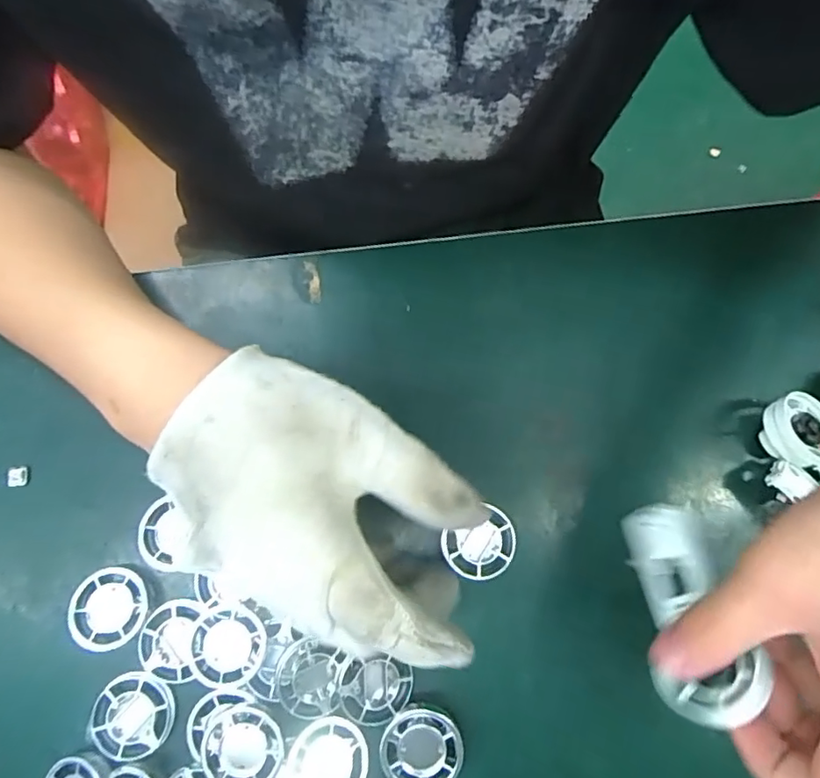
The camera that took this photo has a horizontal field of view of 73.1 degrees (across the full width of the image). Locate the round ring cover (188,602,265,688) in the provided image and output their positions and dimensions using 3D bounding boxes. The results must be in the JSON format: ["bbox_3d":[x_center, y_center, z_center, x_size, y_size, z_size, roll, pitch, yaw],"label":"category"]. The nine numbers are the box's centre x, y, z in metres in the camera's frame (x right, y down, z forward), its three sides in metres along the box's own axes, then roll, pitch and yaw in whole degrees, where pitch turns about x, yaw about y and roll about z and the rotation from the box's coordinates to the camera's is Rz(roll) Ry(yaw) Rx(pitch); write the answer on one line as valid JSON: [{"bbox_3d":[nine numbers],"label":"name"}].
[{"bbox_3d":[-0.092,0.130,0.279,0.036,0.006,0.039,0,79,-1],"label":"round ring cover"}]

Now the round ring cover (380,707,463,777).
[{"bbox_3d":[0.005,0.178,0.272,0.038,0.015,0.038,0,79,-1],"label":"round ring cover"}]

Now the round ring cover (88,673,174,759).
[{"bbox_3d":[-0.139,0.163,0.277,0.039,0.005,0.039,13,79,1],"label":"round ring cover"}]

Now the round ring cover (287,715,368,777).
[{"bbox_3d":[-0.040,0.183,0.270,0.037,0.005,0.040,5,71,-16],"label":"round ring cover"}]

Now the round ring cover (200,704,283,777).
[{"bbox_3d":[-0.081,0.174,0.267,0.038,0.005,0.036,0,79,-1],"label":"round ring cover"}]

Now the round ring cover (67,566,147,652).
[{"bbox_3d":[-0.156,0.114,0.286,0.036,0.010,0.039,0,79,-1],"label":"round ring cover"}]

